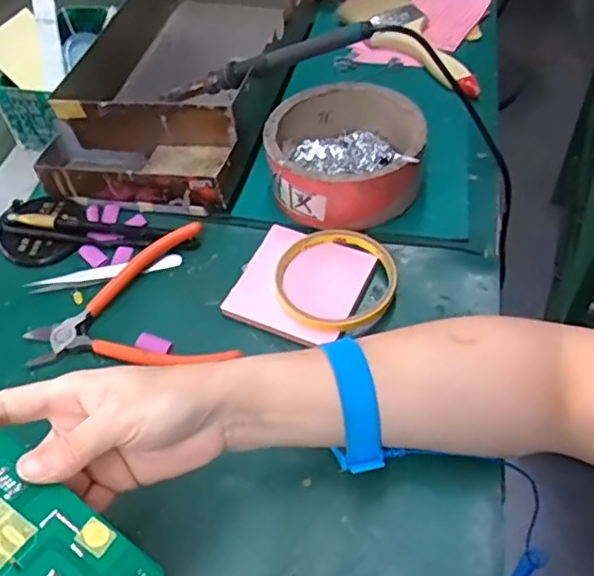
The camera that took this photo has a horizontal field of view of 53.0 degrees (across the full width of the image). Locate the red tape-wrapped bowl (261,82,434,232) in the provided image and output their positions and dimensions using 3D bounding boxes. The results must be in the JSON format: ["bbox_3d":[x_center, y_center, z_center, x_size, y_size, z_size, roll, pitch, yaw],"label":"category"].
[{"bbox_3d":[0.038,-0.104,0.475,0.115,0.055,0.119,-3,52,4],"label":"red tape-wrapped bowl"}]

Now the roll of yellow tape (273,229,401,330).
[{"bbox_3d":[0.026,-0.005,0.424,0.083,0.017,0.084,-3,52,4],"label":"roll of yellow tape"}]

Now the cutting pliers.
[{"bbox_3d":[-0.123,0.010,0.425,0.133,0.018,0.112,-10,52,-1],"label":"cutting pliers"}]

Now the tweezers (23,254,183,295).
[{"bbox_3d":[-0.145,-0.011,0.453,0.114,0.007,0.014,-12,52,-3],"label":"tweezers"}]

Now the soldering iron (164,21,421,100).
[{"bbox_3d":[-0.015,-0.184,0.490,0.219,0.030,0.021,-8,49,25],"label":"soldering iron"}]

